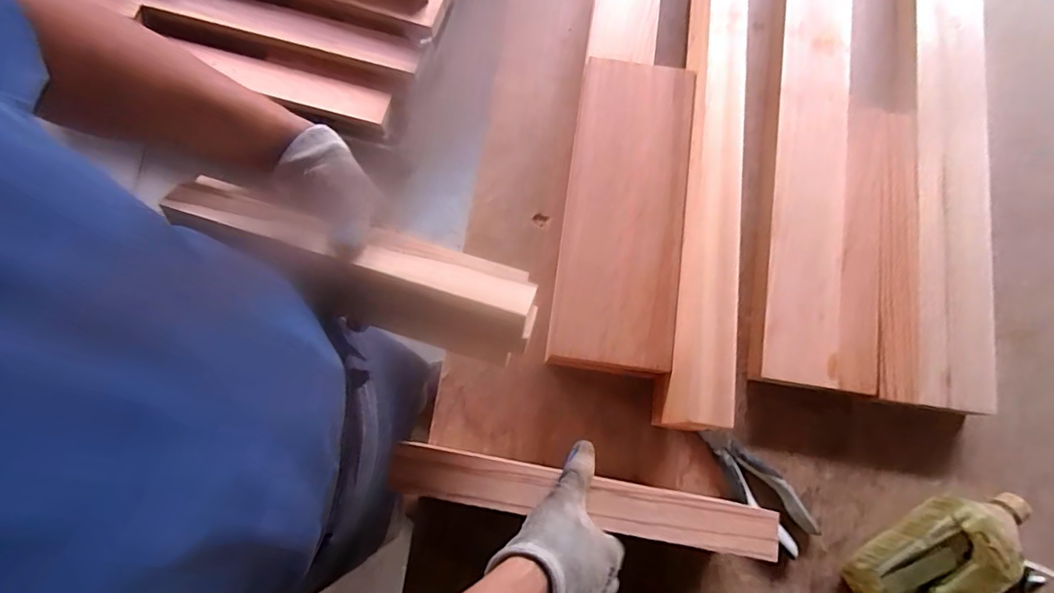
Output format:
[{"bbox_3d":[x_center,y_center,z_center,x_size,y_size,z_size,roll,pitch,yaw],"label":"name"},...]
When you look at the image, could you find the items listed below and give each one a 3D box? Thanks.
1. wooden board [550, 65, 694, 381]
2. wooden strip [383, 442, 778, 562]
[{"bbox_3d":[0.116,-0.104,0.622,0.134,0.025,0.381,8,78,2],"label":"wooden board"},{"bbox_3d":[0.053,0.198,0.511,0.374,0.013,0.047,11,78,0],"label":"wooden strip"}]

